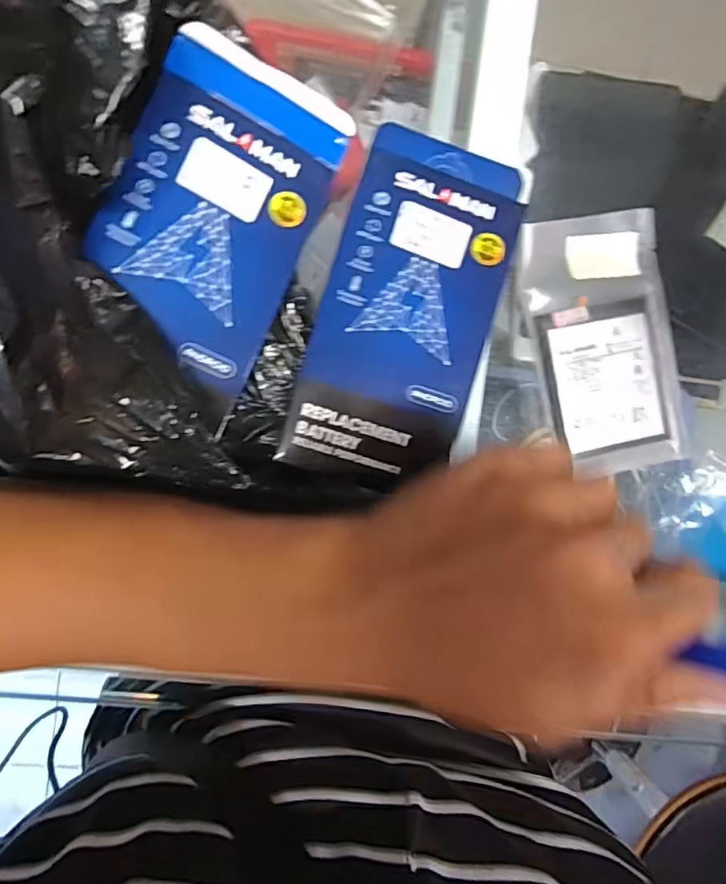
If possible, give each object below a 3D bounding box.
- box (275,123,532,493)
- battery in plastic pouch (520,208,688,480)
[{"bbox_3d":[0.023,-0.066,0.287,0.083,0.016,0.178,17,91,-7],"label":"box"},{"bbox_3d":[0.132,-0.053,0.308,0.075,0.007,0.136,-11,94,-6],"label":"battery in plastic pouch"}]

